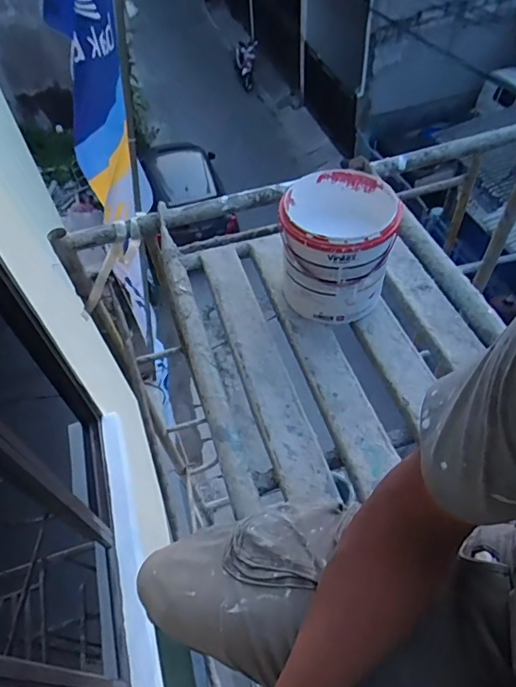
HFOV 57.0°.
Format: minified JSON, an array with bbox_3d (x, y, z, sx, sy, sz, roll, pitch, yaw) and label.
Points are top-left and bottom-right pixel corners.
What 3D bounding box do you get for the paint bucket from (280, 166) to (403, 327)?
[{"bbox_3d":[0.130,-0.156,0.807,0.179,0.190,0.190,0,50,1],"label":"paint bucket"}]

